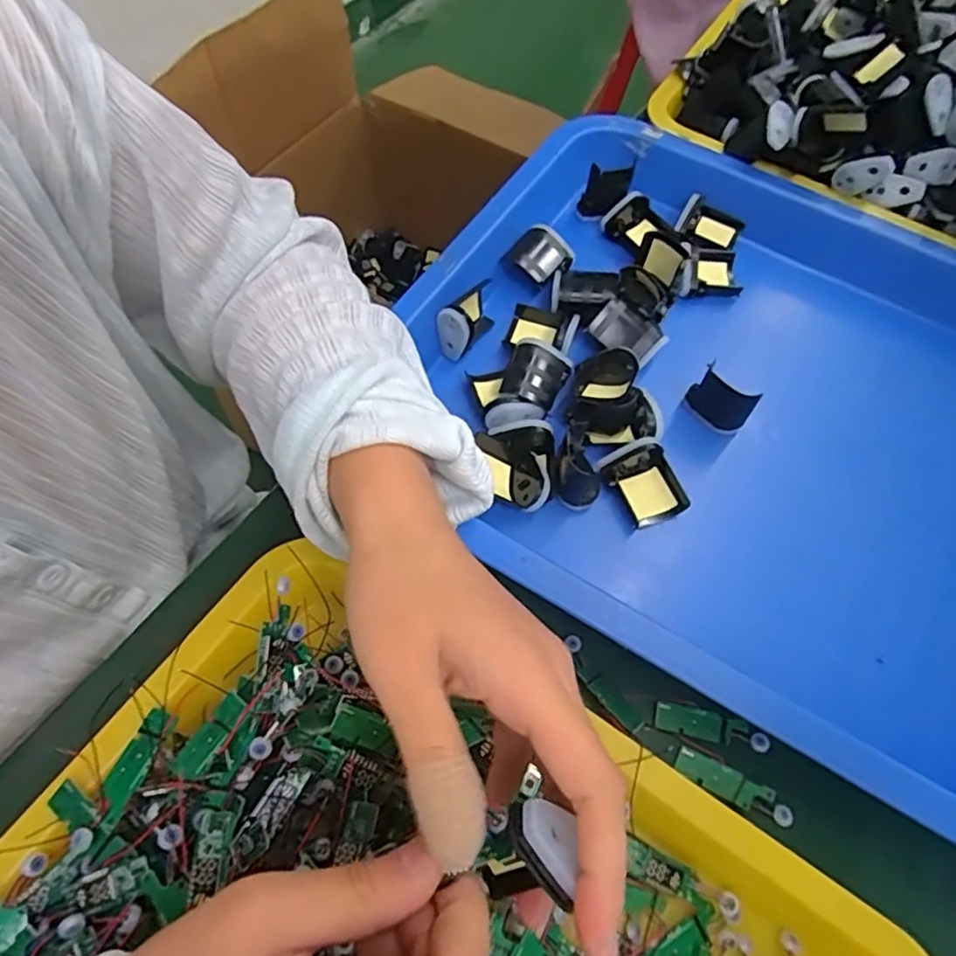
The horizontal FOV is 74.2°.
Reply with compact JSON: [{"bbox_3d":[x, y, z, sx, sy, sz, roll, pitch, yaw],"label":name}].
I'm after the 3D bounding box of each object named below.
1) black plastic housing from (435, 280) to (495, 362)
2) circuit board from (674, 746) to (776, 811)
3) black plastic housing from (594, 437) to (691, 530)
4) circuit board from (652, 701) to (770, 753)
[{"bbox_3d":[-0.007,-0.097,0.383,0.022,0.036,0.040,26,48,9],"label":"black plastic housing"},{"bbox_3d":[0.111,0.137,0.286,0.042,0.005,0.013,25,64,10],"label":"circuit board"},{"bbox_3d":[0.090,0.003,0.345,0.035,0.019,0.044,-25,66,-15],"label":"black plastic housing"},{"bbox_3d":[0.109,0.116,0.297,0.052,0.004,0.014,11,62,3],"label":"circuit board"}]

